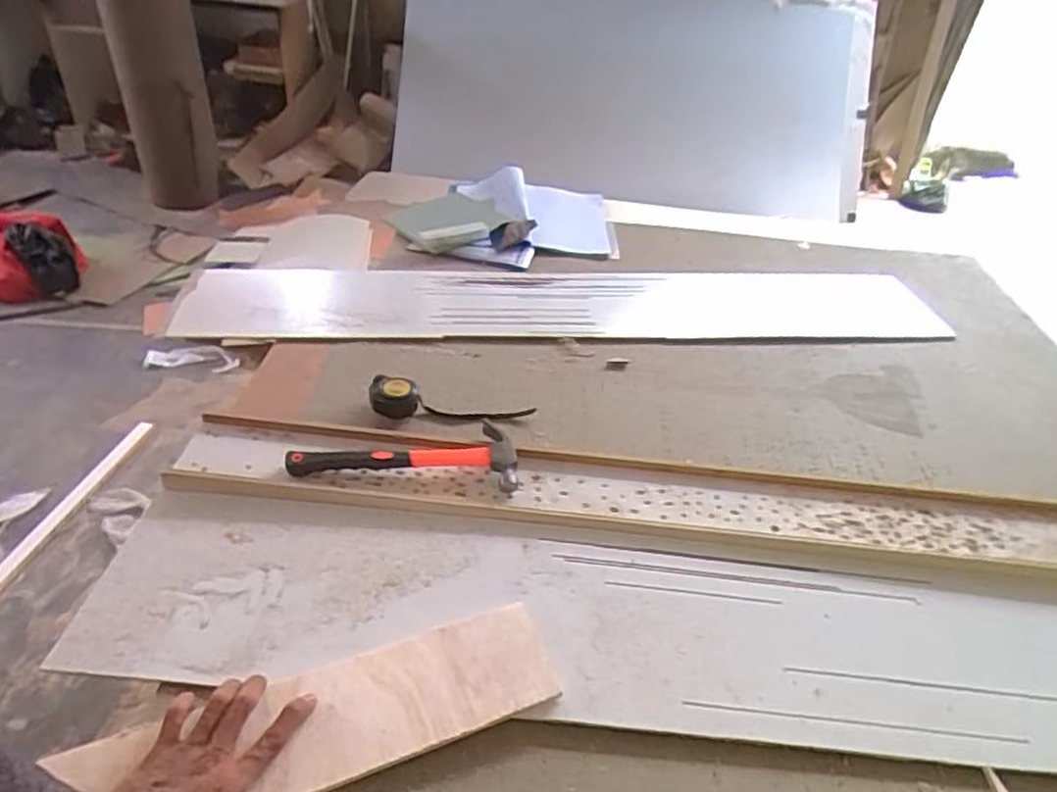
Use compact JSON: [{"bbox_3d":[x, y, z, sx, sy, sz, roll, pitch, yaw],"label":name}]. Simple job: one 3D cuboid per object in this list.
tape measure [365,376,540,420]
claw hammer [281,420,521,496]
[{"bbox_3d":[-0.102,0.004,0.916,0.220,0.044,0.052,1,39,-4],"label":"tape measure"},{"bbox_3d":[-0.147,0.066,0.824,0.264,0.033,0.101,2,39,-2],"label":"claw hammer"}]

